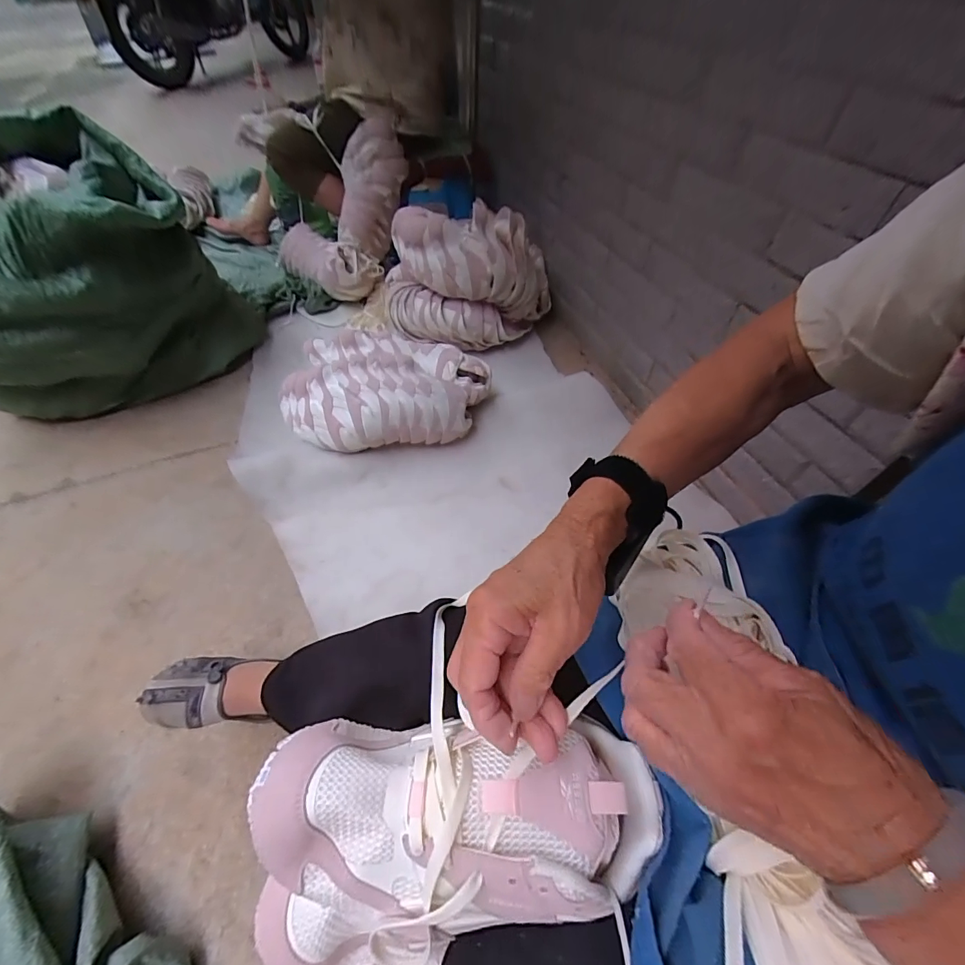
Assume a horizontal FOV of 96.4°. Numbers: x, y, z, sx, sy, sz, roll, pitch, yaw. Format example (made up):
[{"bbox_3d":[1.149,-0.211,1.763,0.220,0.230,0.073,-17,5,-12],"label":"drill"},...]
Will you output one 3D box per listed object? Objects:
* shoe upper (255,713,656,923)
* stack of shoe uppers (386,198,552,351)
[{"bbox_3d":[-0.010,0.195,0.254,0.235,0.051,0.094,4,52,-3],"label":"shoe upper"},{"bbox_3d":[-0.038,-0.523,1.095,0.434,0.256,0.244,-7,52,-2],"label":"stack of shoe uppers"}]

